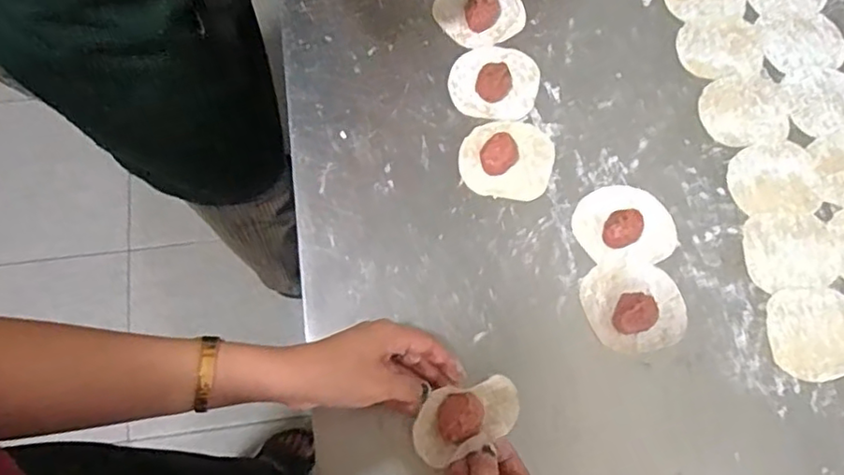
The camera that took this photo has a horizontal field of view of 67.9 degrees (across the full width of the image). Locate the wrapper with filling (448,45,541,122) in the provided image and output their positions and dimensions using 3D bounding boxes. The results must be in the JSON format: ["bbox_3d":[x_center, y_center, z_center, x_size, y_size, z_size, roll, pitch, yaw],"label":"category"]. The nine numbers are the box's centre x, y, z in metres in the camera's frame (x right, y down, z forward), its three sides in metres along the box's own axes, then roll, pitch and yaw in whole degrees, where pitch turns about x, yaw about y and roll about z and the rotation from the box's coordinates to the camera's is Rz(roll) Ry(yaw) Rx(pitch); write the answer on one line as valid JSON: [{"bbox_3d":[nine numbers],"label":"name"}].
[{"bbox_3d":[0.070,-0.153,0.594,0.081,0.021,0.081,1,71,-3],"label":"wrapper with filling"}]

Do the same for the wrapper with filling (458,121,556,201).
[{"bbox_3d":[0.079,-0.075,0.568,0.082,0.022,0.079,1,71,-3],"label":"wrapper with filling"}]

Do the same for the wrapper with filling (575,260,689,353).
[{"bbox_3d":[0.182,0.055,0.527,0.083,0.026,0.077,-10,72,-6],"label":"wrapper with filling"}]

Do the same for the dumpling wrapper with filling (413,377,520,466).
[{"bbox_3d":[0.035,0.140,0.492,0.089,0.029,0.050,-23,72,-11],"label":"dumpling wrapper with filling"}]

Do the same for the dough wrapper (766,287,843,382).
[{"bbox_3d":[0.337,0.081,0.534,0.081,0.004,0.077,1,71,-3],"label":"dough wrapper"}]

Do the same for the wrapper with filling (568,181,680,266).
[{"bbox_3d":[0.181,-0.015,0.552,0.089,0.022,0.074,-1,71,-3],"label":"wrapper with filling"}]

